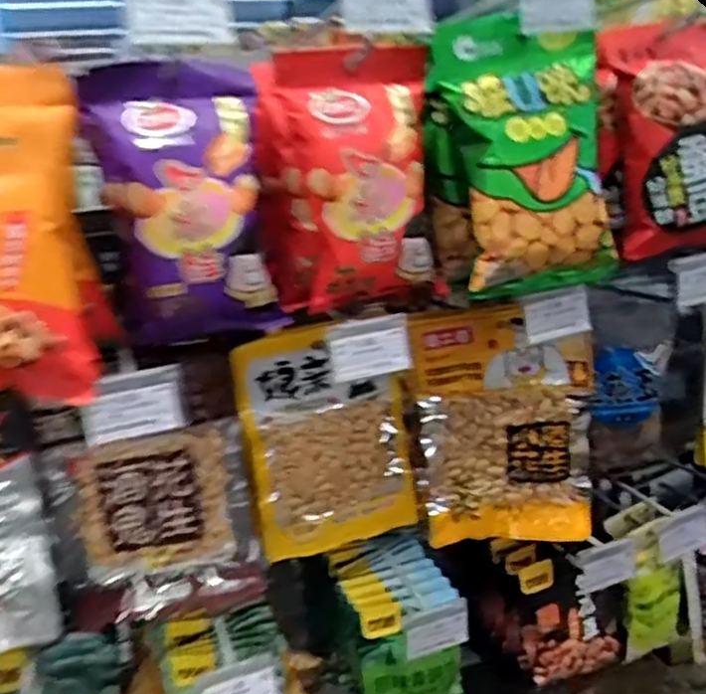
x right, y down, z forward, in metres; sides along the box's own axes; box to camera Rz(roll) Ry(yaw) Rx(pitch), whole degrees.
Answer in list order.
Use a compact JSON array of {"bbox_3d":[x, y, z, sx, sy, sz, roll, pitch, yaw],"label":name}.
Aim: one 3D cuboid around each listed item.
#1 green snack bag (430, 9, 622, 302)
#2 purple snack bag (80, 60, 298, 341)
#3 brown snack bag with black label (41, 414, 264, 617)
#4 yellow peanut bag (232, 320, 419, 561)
[{"bbox_3d":[0.133,-0.142,0.553,0.133,0.188,0.086,-3,19,4],"label":"green snack bag"},{"bbox_3d":[-0.119,-0.100,0.530,0.116,0.192,0.064,-10,20,-14],"label":"purple snack bag"},{"bbox_3d":[-0.175,0.145,0.638,0.170,0.134,0.047,-9,19,-12],"label":"brown snack bag with black label"},{"bbox_3d":[-0.021,0.087,0.680,0.157,0.217,0.028,-13,20,-22],"label":"yellow peanut bag"}]

